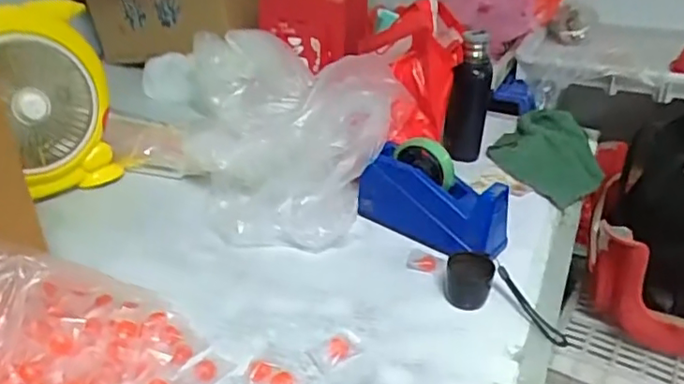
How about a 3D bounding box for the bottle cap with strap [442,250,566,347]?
[{"bbox_3d":[0.185,0.120,0.665,0.151,0.058,0.051,29,37,17],"label":"bottle cap with strap"}]

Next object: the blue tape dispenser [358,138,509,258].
[{"bbox_3d":[0.121,0.006,0.774,0.199,0.117,0.061,24,37,33],"label":"blue tape dispenser"}]

